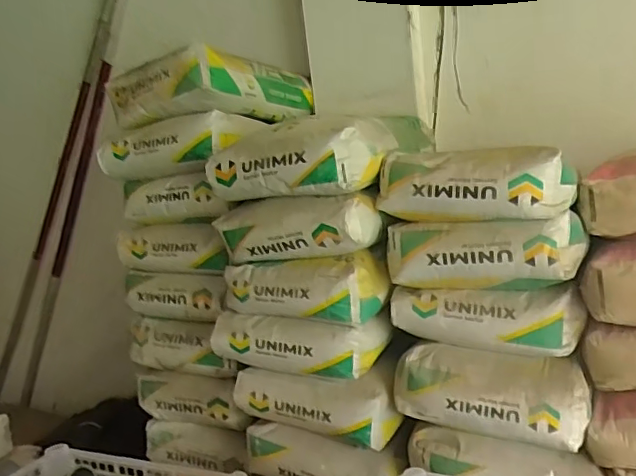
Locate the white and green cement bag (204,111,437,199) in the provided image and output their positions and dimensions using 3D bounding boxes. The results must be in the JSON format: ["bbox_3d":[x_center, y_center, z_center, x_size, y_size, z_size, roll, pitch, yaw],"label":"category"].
[{"bbox_3d":[0.034,-0.196,1.331,0.365,0.137,0.536,-3,8,25],"label":"white and green cement bag"}]

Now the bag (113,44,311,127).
[{"bbox_3d":[-0.266,-0.384,1.511,0.318,0.139,0.464,-2,9,30],"label":"bag"}]

